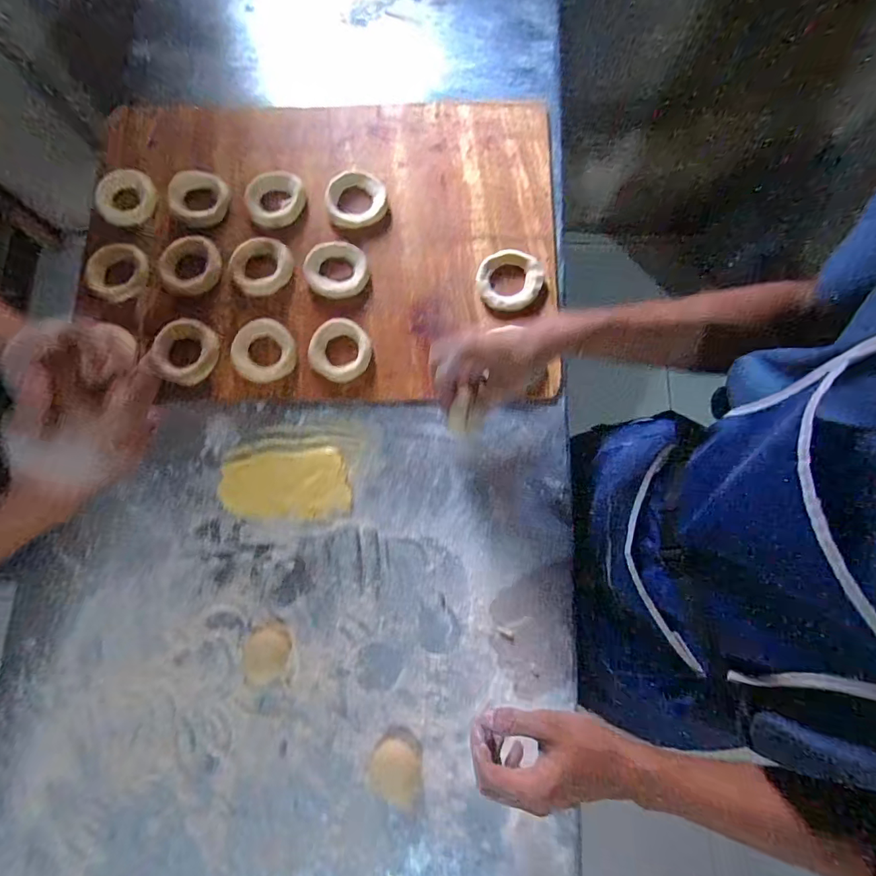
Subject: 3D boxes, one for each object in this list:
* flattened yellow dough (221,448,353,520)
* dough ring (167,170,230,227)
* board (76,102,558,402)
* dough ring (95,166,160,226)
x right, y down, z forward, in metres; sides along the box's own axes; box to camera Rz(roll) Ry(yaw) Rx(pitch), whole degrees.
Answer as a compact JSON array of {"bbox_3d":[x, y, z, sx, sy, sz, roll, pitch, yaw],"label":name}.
[{"bbox_3d":[-0.176,0.056,0.532,0.147,0.010,0.079,-6,79,0],"label":"flattened yellow dough"},{"bbox_3d":[-0.316,-0.320,0.611,0.072,0.019,0.071,0,79,1],"label":"dough ring"},{"bbox_3d":[-0.144,-0.254,0.580,0.577,0.015,0.407,0,79,1],"label":"board"},{"bbox_3d":[-0.411,-0.316,0.608,0.078,0.015,0.078,0,79,1],"label":"dough ring"}]

